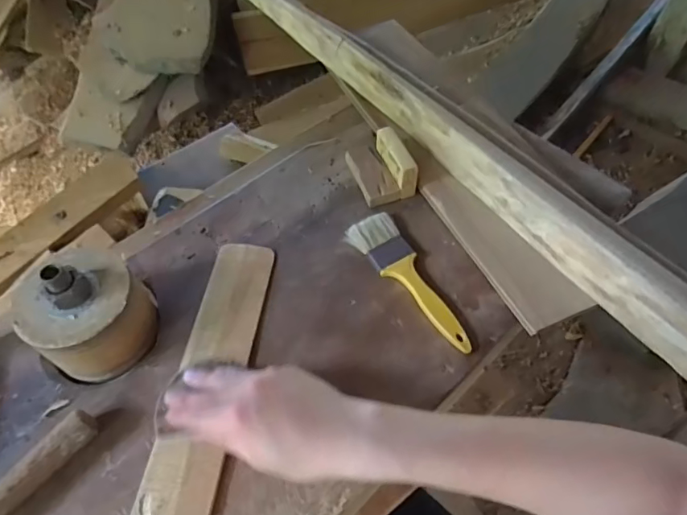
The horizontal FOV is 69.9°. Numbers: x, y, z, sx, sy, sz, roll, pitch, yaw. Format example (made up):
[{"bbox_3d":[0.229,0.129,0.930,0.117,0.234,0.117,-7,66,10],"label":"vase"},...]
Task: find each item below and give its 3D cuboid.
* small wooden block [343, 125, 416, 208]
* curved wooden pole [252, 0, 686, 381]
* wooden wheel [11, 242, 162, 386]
[{"bbox_3d":[0.043,-0.108,0.576,0.053,0.052,0.087,-17,57,-13],"label":"small wooden block"},{"bbox_3d":[0.097,-0.183,0.604,0.066,0.056,0.837,-30,61,-20],"label":"curved wooden pole"},{"bbox_3d":[-0.235,0.045,0.451,0.099,0.106,0.100,1,55,-1],"label":"wooden wheel"}]

